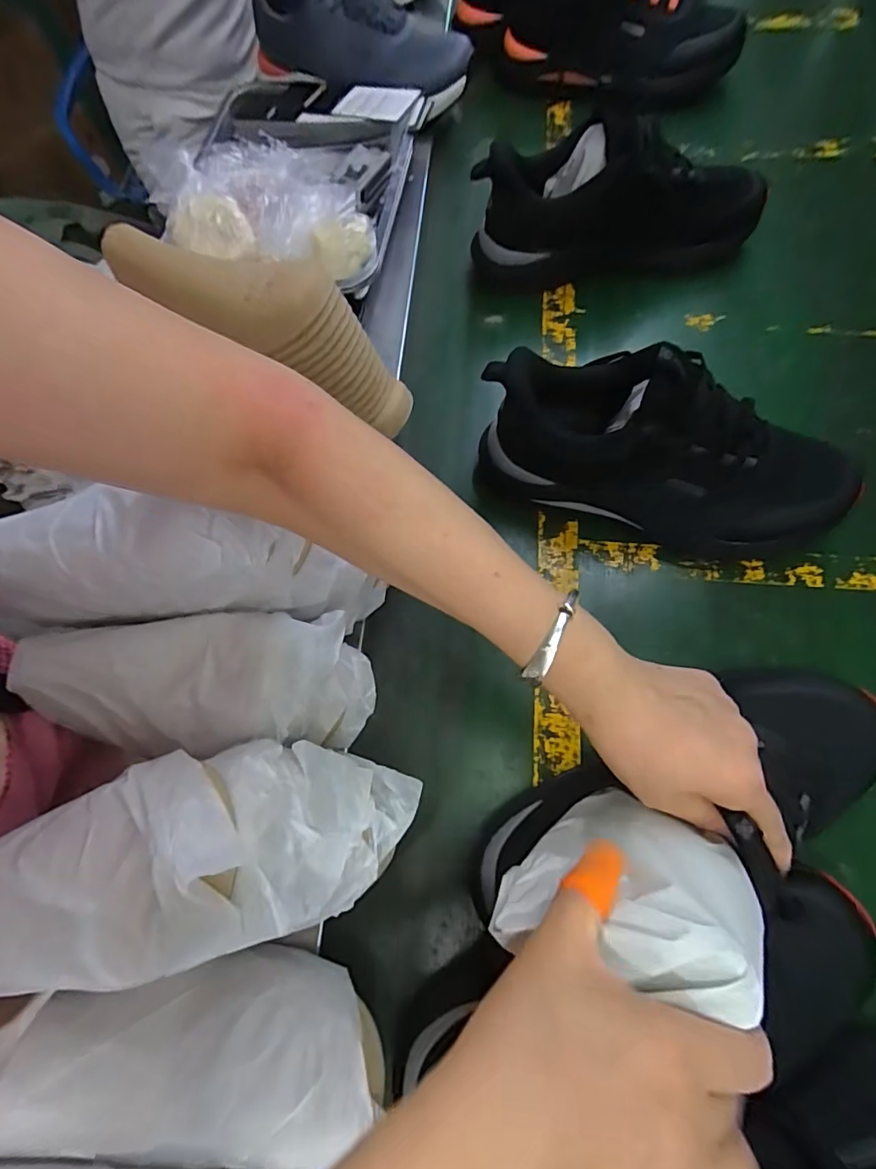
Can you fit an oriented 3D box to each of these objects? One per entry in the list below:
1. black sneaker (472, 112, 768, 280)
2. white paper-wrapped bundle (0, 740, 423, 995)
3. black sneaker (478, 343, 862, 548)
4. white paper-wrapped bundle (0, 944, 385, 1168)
[{"bbox_3d":[0.192,-0.413,0.551,0.305,0.141,0.097,-4,70,4],"label":"black sneaker"},{"bbox_3d":[-0.150,0.153,0.273,0.263,0.114,0.100,-14,69,1],"label":"white paper-wrapped bundle"},{"bbox_3d":[0.194,-0.117,0.424,0.303,0.157,0.094,14,72,11],"label":"black sneaker"},{"bbox_3d":[-0.144,0.297,0.326,0.207,0.060,0.098,8,42,-5],"label":"white paper-wrapped bundle"}]

